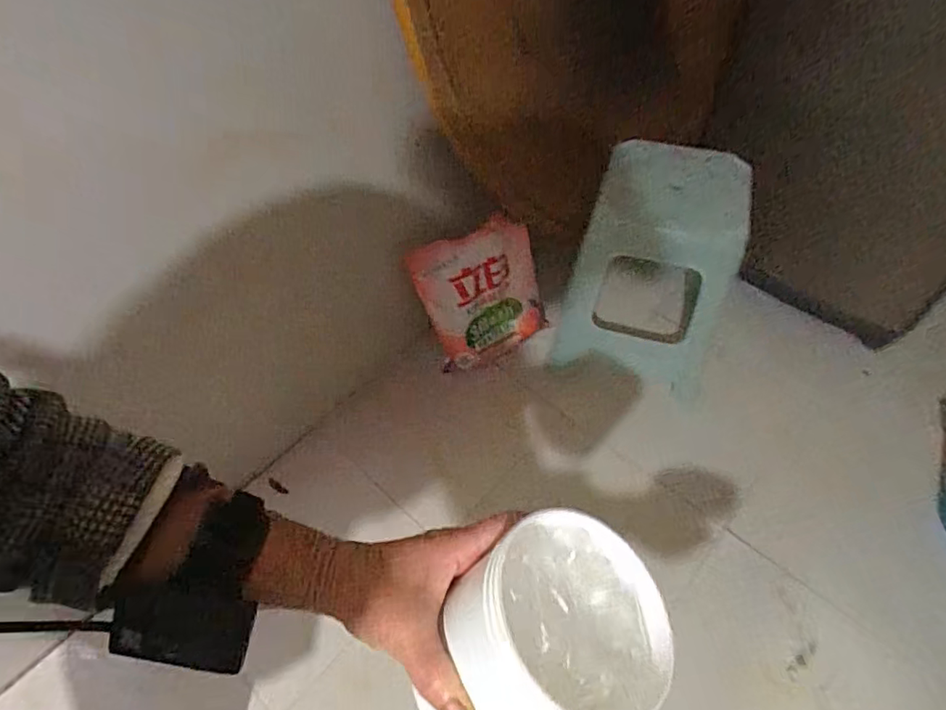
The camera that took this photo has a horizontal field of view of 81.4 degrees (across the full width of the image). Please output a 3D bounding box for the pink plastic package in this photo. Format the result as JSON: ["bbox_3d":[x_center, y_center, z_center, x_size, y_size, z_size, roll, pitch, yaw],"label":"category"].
[{"bbox_3d":[0.023,-0.144,1.281,0.278,0.306,0.058,-24,29,-10],"label":"pink plastic package"}]

